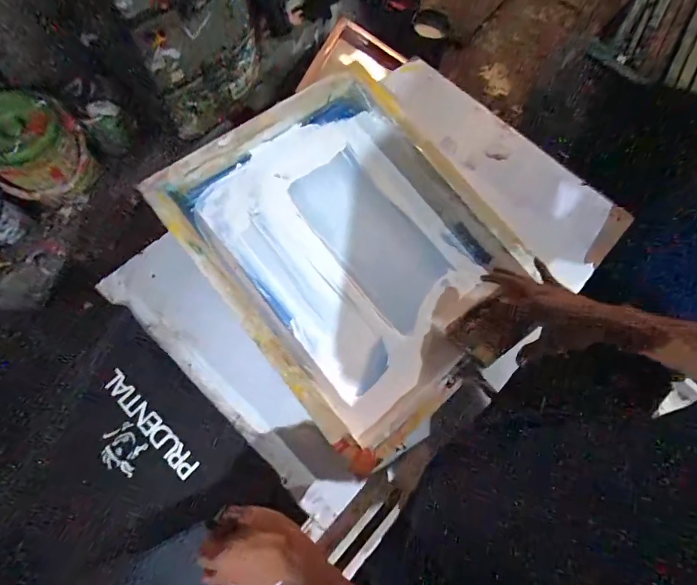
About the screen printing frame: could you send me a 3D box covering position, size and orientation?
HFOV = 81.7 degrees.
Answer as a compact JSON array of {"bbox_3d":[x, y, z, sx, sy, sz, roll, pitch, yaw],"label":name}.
[{"bbox_3d":[0.017,-0.095,0.686,0.479,0.055,0.549,-38,83,-17],"label":"screen printing frame"}]

